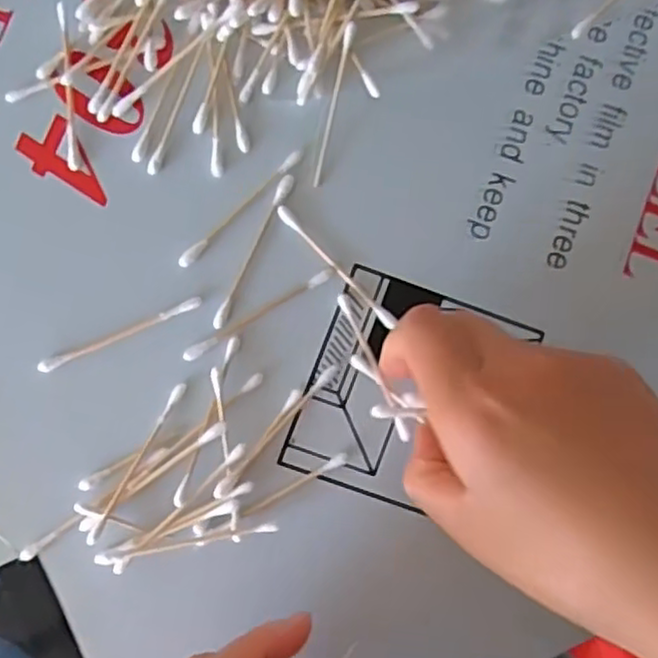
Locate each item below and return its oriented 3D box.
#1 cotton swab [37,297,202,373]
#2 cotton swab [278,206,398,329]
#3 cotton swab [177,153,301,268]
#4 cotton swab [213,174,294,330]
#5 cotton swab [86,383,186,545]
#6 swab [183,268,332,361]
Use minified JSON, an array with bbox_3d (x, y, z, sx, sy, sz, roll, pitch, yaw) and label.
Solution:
[{"bbox_3d":[-0.087,0.002,0.294,0.071,0.004,0.005,-24,88,-7],"label":"cotton swab"},{"bbox_3d":[0.003,-0.027,0.304,0.006,0.004,0.068,-45,92,-7],"label":"cotton swab"},{"bbox_3d":[-0.038,-0.052,0.299,0.006,0.004,0.071,45,83,0],"label":"cotton swab"},{"bbox_3d":[-0.032,-0.034,0.298,0.006,0.004,0.073,25,84,-3],"label":"cotton swab"},{"bbox_3d":[-0.079,0.054,0.287,0.005,0.006,0.072,30,83,-2],"label":"cotton swab"},{"bbox_3d":[-0.030,-0.006,0.297,0.071,0.004,0.006,-30,89,-7],"label":"swab"}]

